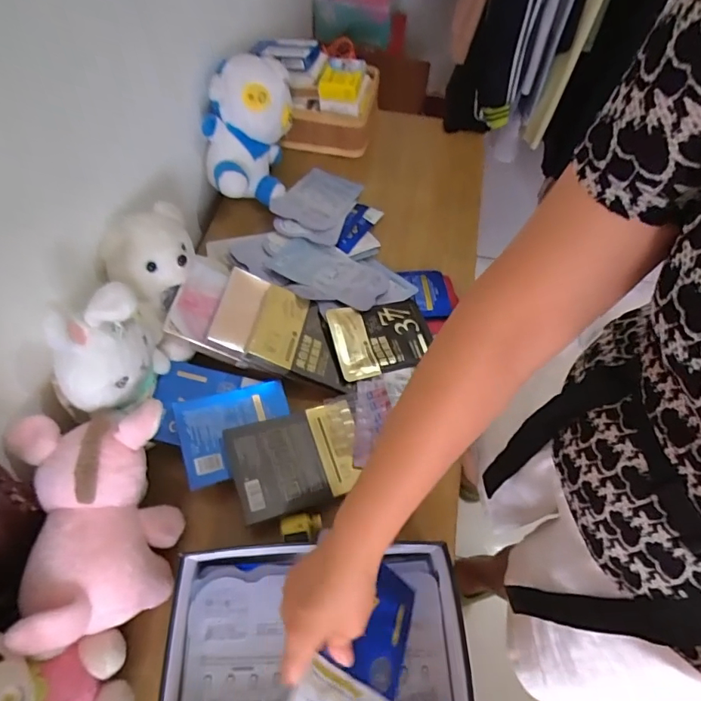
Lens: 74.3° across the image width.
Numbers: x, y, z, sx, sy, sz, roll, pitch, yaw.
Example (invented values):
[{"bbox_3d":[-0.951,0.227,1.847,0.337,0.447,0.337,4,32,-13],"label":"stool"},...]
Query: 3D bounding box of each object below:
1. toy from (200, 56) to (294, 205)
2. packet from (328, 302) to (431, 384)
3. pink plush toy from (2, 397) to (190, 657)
[{"bbox_3d":[-0.186,-0.408,0.849,0.140,0.159,0.251,6,61,0],"label":"toy"},{"bbox_3d":[0.049,-0.022,0.735,0.159,0.015,0.120,-11,69,-19],"label":"packet"},{"bbox_3d":[-0.277,0.187,0.532,0.158,0.111,0.234,-15,63,-11],"label":"pink plush toy"}]

